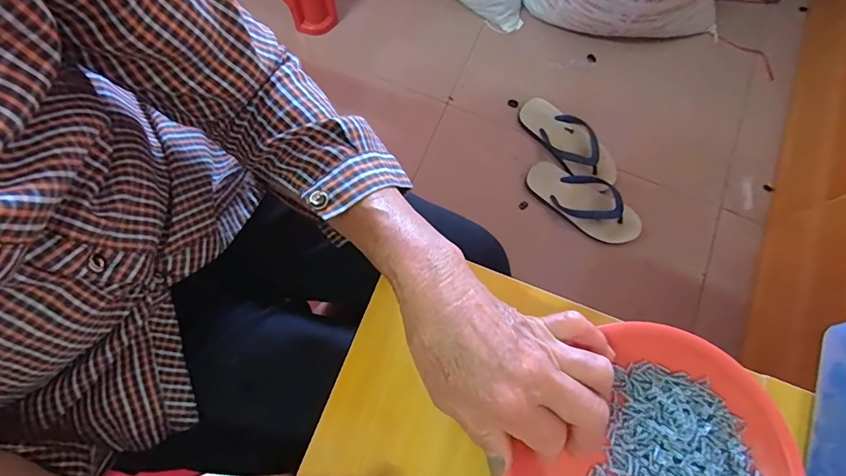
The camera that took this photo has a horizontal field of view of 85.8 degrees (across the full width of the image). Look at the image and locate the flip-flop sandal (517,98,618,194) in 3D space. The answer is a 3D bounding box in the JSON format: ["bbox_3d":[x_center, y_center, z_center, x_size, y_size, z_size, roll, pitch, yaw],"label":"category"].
[{"bbox_3d":[0.300,-0.199,0.931,0.097,0.034,0.241,-39,78,-12],"label":"flip-flop sandal"}]

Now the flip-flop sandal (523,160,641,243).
[{"bbox_3d":[0.316,-0.072,0.895,0.234,0.038,0.096,31,75,7],"label":"flip-flop sandal"}]

